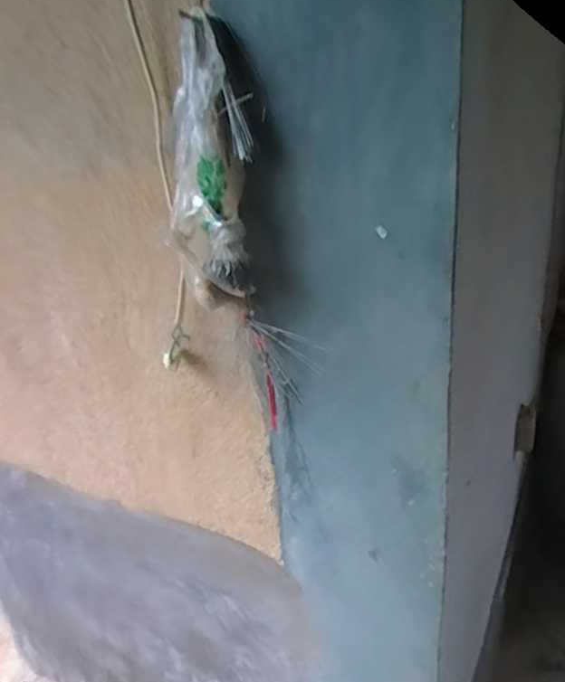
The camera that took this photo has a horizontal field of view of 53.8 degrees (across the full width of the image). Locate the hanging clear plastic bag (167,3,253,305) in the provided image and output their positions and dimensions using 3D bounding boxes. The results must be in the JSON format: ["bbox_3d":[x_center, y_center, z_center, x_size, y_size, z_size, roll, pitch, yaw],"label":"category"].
[{"bbox_3d":[-0.078,-0.180,0.576,0.085,0.264,0.051,-1,16,7],"label":"hanging clear plastic bag"}]

